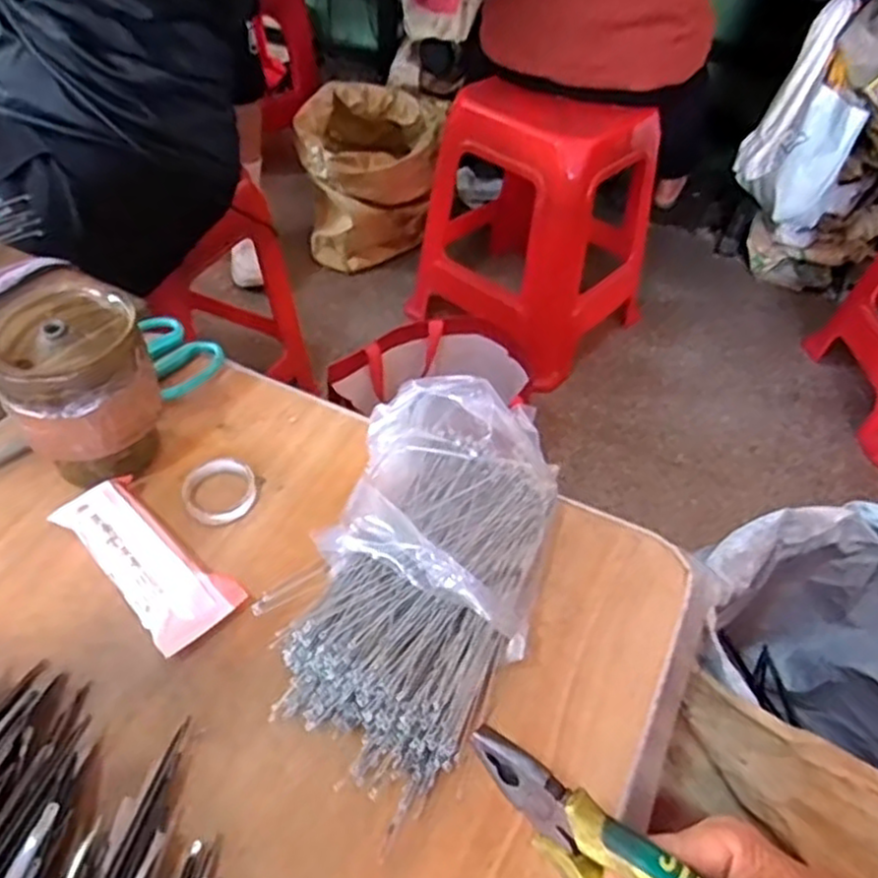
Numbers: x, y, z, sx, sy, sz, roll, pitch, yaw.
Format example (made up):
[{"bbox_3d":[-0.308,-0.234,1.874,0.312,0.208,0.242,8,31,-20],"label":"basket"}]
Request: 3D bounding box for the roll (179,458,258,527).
[{"bbox_3d":[-0.143,0.033,0.477,0.046,0.011,0.046,2,46,-2],"label":"roll"}]

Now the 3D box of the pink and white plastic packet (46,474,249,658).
[{"bbox_3d":[-0.171,0.066,0.426,0.121,0.021,0.049,35,53,26],"label":"pink and white plastic packet"}]

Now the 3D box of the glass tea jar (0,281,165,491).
[{"bbox_3d":[-0.221,-0.028,0.458,0.082,0.103,0.083,2,46,-2],"label":"glass tea jar"}]

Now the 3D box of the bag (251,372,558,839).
[{"bbox_3d":[-0.004,0.058,0.420,0.129,0.070,0.249,20,48,14],"label":"bag"}]

